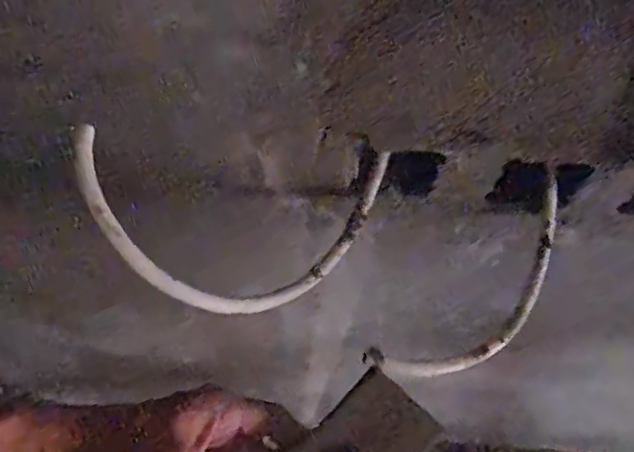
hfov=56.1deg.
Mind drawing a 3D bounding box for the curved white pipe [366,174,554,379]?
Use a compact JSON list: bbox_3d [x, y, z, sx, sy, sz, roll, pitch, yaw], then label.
[{"bbox_3d":[0.125,0.051,0.428,0.202,0.025,0.060,-39,74,-18],"label":"curved white pipe"}]

